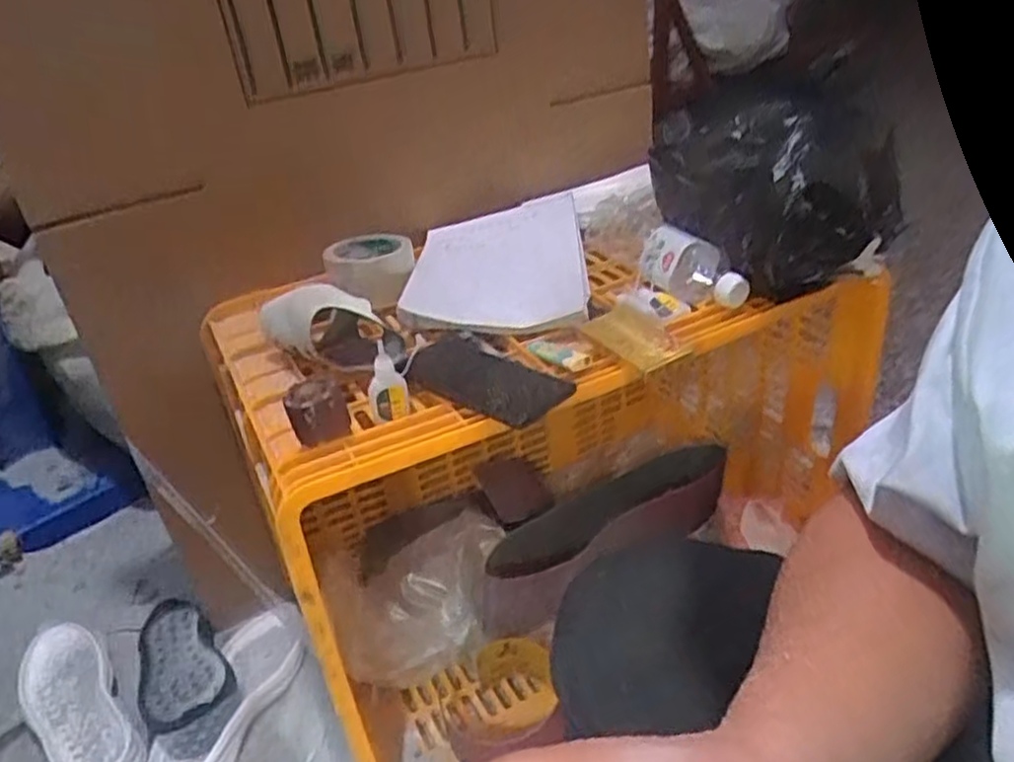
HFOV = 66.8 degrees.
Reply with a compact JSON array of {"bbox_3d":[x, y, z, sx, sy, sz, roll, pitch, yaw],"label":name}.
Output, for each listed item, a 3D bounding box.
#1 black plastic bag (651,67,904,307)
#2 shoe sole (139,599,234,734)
[{"bbox_3d":[0.245,-0.193,0.732,0.121,0.163,0.210,-21,34,-22],"label":"black plastic bag"},{"bbox_3d":[-0.430,0.360,1.005,0.102,0.023,0.278,-20,20,-25],"label":"shoe sole"}]

